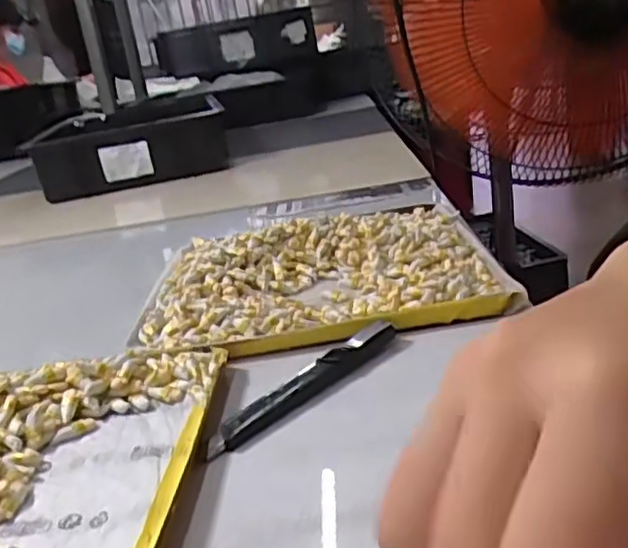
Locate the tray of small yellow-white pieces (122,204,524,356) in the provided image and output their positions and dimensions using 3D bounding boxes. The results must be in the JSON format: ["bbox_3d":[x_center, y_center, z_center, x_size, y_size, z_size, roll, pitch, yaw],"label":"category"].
[{"bbox_3d":[-0.002,-0.010,0.483,0.236,0.021,0.214,-8,22,-1],"label":"tray of small yellow-white pieces"}]

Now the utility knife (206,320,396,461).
[{"bbox_3d":[-0.004,0.054,0.336,0.023,0.008,0.124,11,29,38],"label":"utility knife"}]

